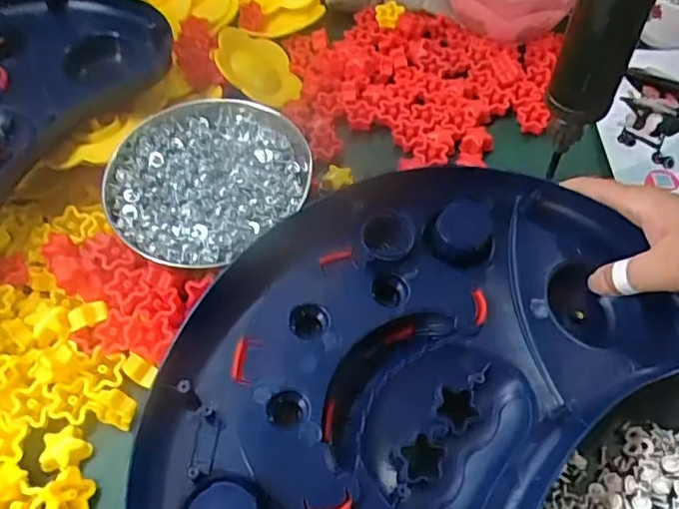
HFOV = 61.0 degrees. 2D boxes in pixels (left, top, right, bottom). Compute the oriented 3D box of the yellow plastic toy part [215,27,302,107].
[{"bbox_3d":[-0.068,-0.154,0.474,0.068,0.008,0.070,-17,79,-38],"label":"yellow plastic toy part"}]

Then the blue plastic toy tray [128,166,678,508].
[{"bbox_3d":[0.031,0.073,0.298,0.223,0.054,0.321,30,60,20],"label":"blue plastic toy tray"}]

